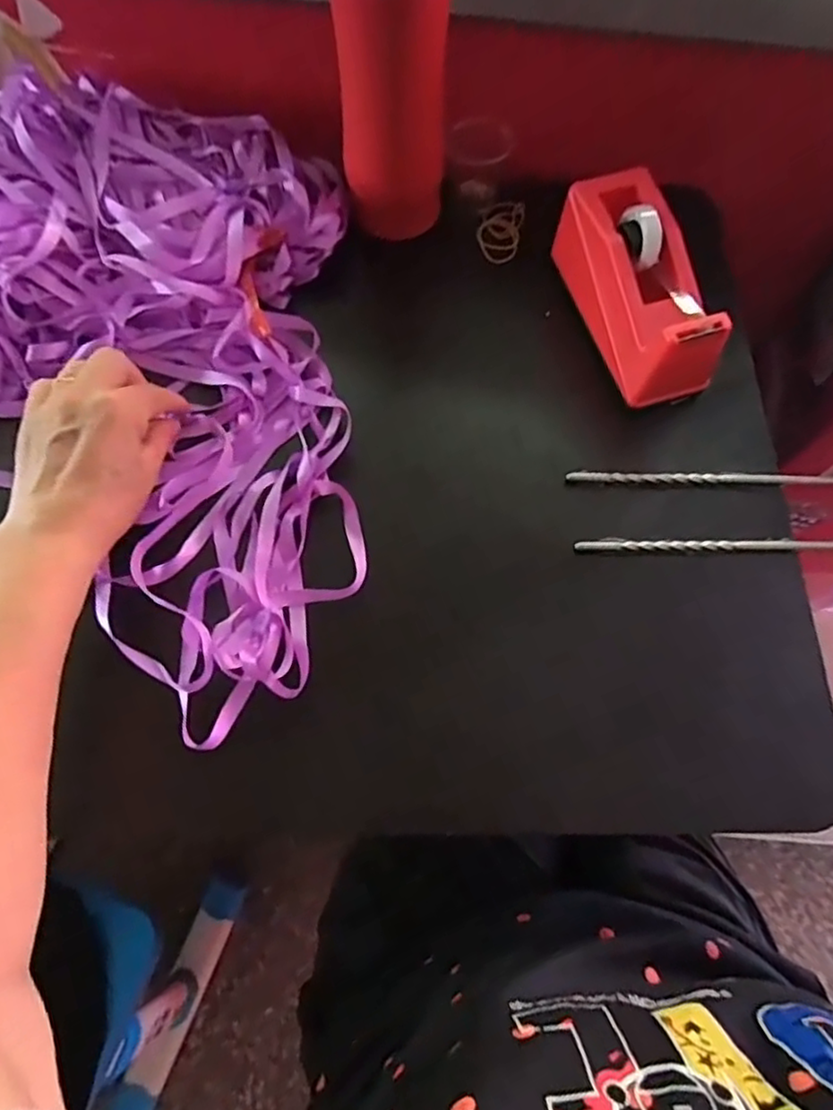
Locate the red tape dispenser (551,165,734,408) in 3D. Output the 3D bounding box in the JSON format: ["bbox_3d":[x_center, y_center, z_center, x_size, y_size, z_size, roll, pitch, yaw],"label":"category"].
[{"bbox_3d":[0.149,-0.182,0.436,0.063,0.059,0.152,-17,70,-8],"label":"red tape dispenser"}]

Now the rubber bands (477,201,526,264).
[{"bbox_3d":[0.066,-0.254,0.510,0.033,0.012,0.057,11,69,3],"label":"rubber bands"}]

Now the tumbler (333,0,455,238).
[{"bbox_3d":[-0.014,-0.312,0.427,0.074,0.183,0.072,-3,69,-3],"label":"tumbler"}]

